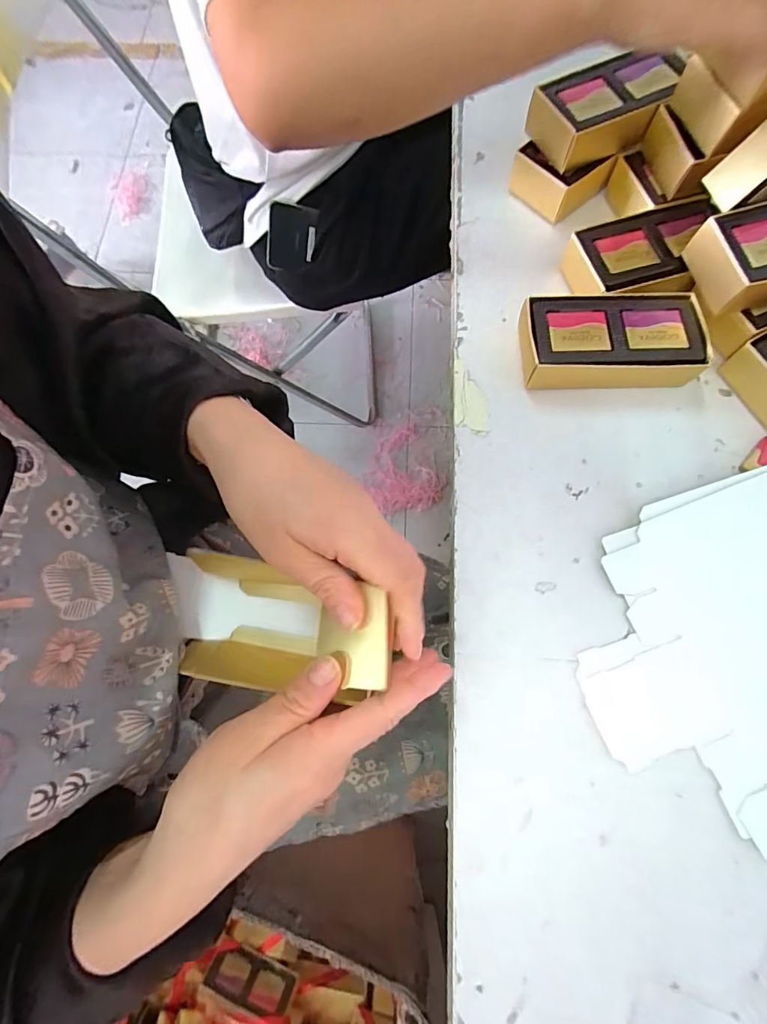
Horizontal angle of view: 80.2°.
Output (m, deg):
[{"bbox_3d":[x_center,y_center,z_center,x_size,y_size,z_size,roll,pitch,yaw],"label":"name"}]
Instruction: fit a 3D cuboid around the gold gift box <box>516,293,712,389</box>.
[{"bbox_3d":[0.154,-0.117,0.319,0.120,0.033,0.057,-2,73,2],"label":"gold gift box"}]

